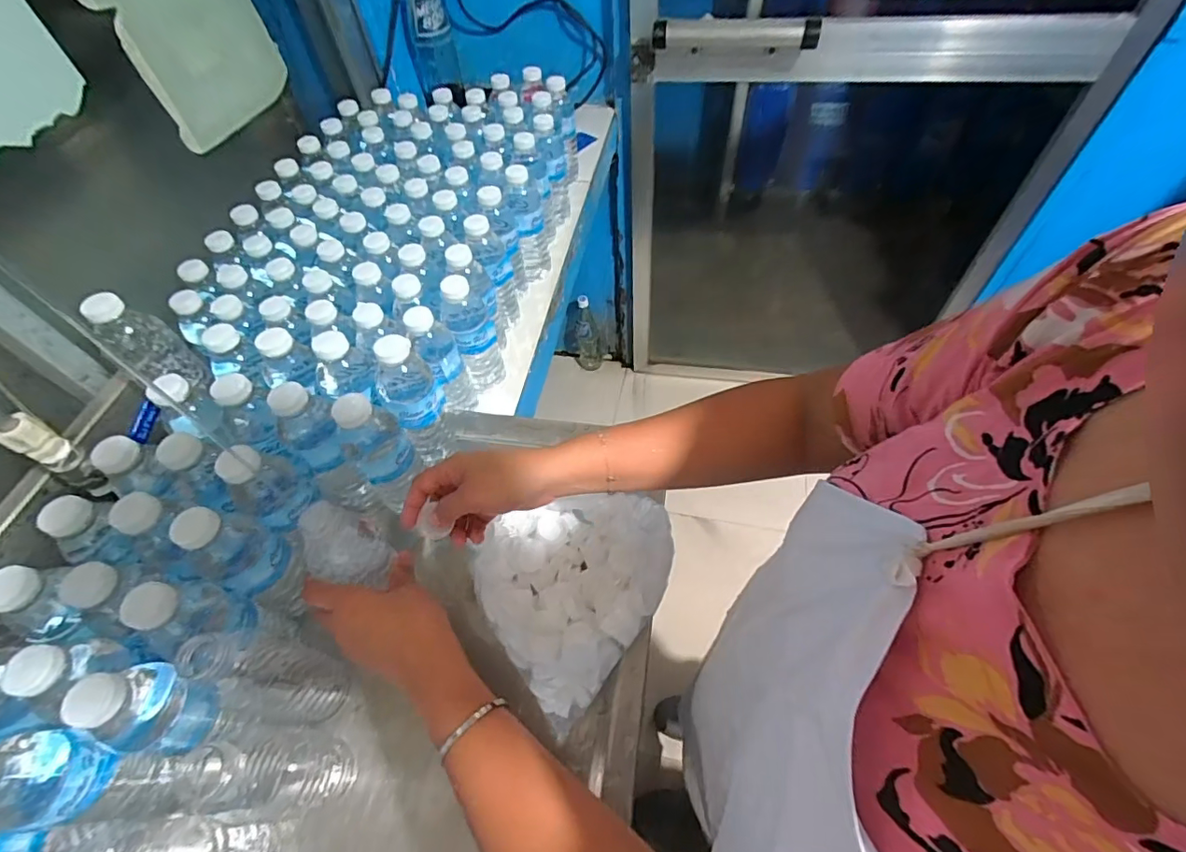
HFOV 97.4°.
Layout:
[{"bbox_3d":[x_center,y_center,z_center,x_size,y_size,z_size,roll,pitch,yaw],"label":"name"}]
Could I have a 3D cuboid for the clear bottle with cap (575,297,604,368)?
[{"bbox_3d":[-0.030,-0.308,1.690,0.103,0.274,0.068,13,57,13],"label":"clear bottle with cap"}]

